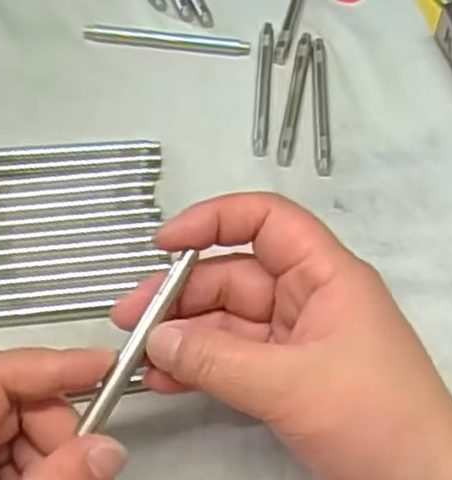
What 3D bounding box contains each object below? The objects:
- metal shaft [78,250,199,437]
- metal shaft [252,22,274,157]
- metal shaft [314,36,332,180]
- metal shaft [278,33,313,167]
[{"bbox_3d":[-0.030,0.035,0.274,0.007,0.004,0.069,27,81,14],"label":"metal shaft"},{"bbox_3d":[0.020,-0.083,0.428,0.008,0.004,0.091,5,57,0],"label":"metal shaft"},{"bbox_3d":[0.051,-0.074,0.423,0.008,0.005,0.092,3,57,-1],"label":"metal shaft"},{"bbox_3d":[0.037,-0.078,0.426,0.008,0.004,0.094,10,57,4],"label":"metal shaft"}]

